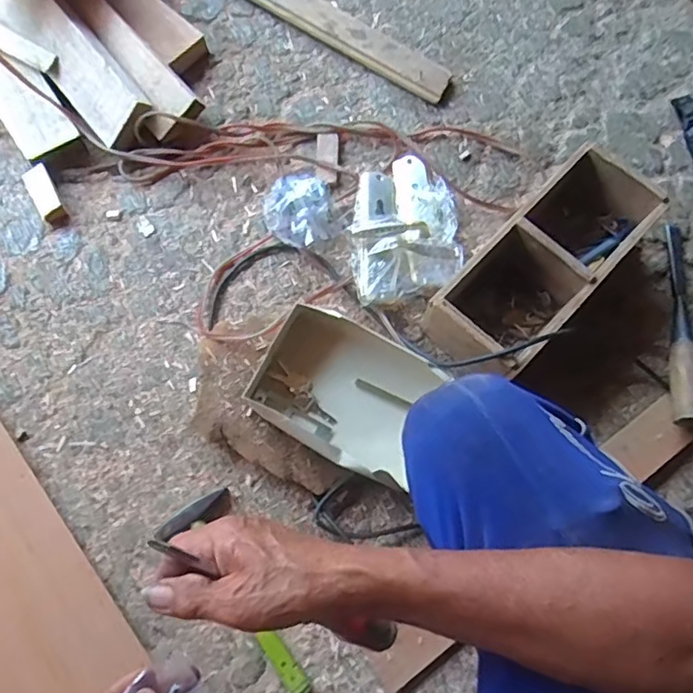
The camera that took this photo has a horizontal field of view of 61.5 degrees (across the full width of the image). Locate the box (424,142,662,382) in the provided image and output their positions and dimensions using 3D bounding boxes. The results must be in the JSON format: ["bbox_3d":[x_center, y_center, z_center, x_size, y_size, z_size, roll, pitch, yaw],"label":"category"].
[{"bbox_3d":[0.236,-0.092,0.710,0.130,0.111,0.292,43,78,10],"label":"box"}]

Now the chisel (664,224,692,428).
[{"bbox_3d":[0.426,-0.032,0.733,0.047,0.038,0.277,11,61,3],"label":"chisel"}]

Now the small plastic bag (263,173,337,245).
[{"bbox_3d":[-0.064,-0.182,0.769,0.095,0.038,0.110,-35,78,-10],"label":"small plastic bag"}]

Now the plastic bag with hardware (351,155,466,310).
[{"bbox_3d":[0.075,-0.159,0.757,0.142,0.053,0.212,-6,75,-2],"label":"plastic bag with hardware"}]

